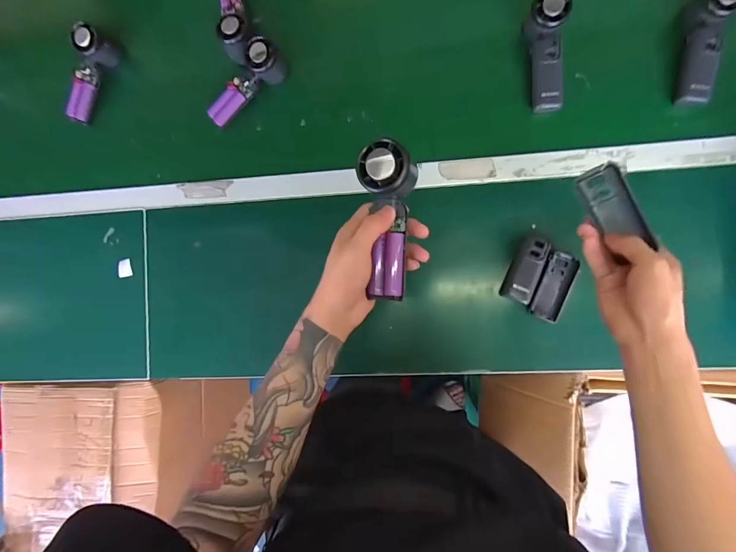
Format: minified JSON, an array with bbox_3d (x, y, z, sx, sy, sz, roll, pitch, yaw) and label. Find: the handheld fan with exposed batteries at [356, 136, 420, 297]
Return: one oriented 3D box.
[{"bbox_3d":[0.022,-0.055,0.385,0.056,0.053,0.157,-1,92,7],"label":"handheld fan with exposed batteries"}]

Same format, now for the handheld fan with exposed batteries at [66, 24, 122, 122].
[{"bbox_3d":[-0.495,-0.351,0.641,0.037,0.051,0.155,26,91,7],"label":"handheld fan with exposed batteries"}]

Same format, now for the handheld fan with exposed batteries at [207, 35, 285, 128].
[{"bbox_3d":[-0.208,-0.316,0.603,0.151,0.050,0.049,-40,84,4],"label":"handheld fan with exposed batteries"}]

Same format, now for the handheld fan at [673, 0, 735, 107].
[{"bbox_3d":[0.489,-0.329,0.524,0.050,0.056,0.161,10,89,7],"label":"handheld fan"}]

